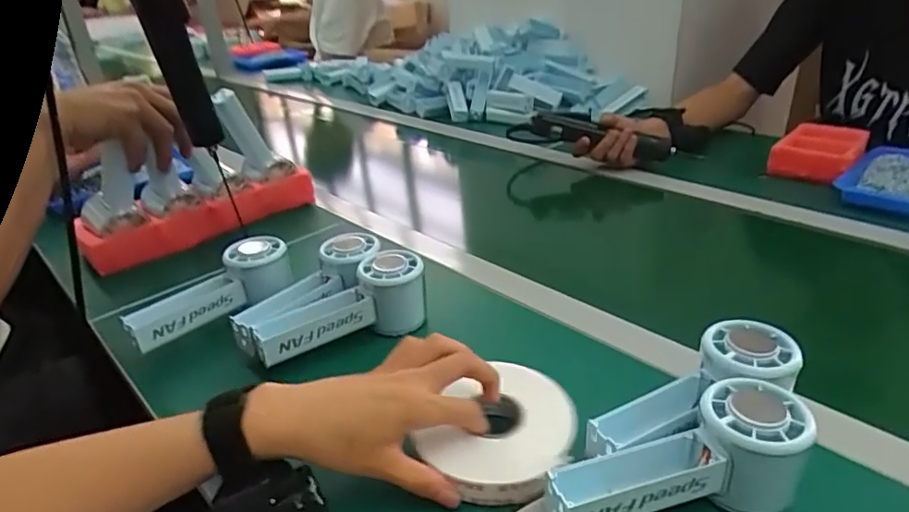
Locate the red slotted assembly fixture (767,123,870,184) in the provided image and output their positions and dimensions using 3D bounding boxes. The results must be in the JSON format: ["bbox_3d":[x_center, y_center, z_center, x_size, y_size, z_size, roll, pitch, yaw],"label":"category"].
[{"bbox_3d":[0.515,-0.145,0.805,0.135,0.050,0.095,-25,35,-37],"label":"red slotted assembly fixture"}]

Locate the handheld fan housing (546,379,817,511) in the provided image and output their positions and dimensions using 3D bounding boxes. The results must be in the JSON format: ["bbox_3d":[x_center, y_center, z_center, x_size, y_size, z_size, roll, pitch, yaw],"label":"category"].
[{"bbox_3d":[0.127,0.122,0.317,0.147,0.061,0.055,-11,28,-16],"label":"handheld fan housing"}]

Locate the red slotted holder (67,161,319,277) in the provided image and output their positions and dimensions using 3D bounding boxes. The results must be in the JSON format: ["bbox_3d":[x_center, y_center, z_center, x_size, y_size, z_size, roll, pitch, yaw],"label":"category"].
[{"bbox_3d":[-0.300,-0.048,0.705,0.274,0.047,0.068,-26,35,-37],"label":"red slotted holder"}]

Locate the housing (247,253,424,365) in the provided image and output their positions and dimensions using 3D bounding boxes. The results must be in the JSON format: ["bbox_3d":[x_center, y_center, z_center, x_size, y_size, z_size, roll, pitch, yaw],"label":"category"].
[{"bbox_3d":[-0.098,0.045,0.489,0.142,0.059,0.051,-18,31,-27],"label":"housing"}]

